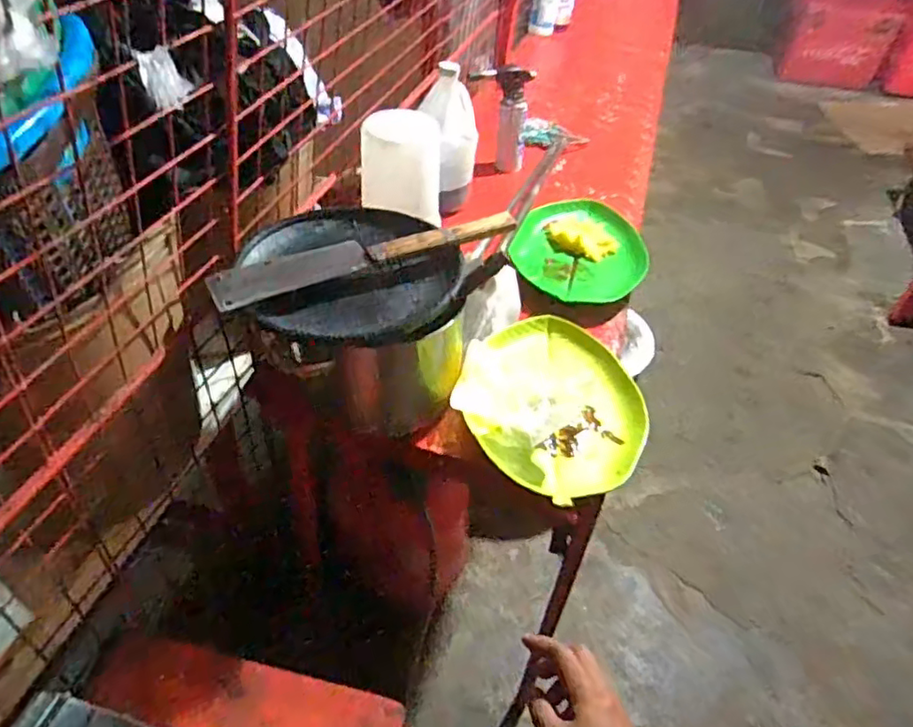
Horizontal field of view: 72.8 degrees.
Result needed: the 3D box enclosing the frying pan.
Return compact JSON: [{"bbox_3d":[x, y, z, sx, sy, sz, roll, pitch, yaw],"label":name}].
[{"bbox_3d":[-0.131,-0.126,0.824,0.294,0.056,0.296,2,43,-2],"label":"frying pan"}]

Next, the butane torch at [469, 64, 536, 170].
[{"bbox_3d":[0.097,-0.569,1.426,0.141,0.211,0.083,3,43,-1],"label":"butane torch"}]

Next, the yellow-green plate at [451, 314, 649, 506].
[{"bbox_3d":[0.135,0.059,0.915,0.282,0.052,0.325,-23,49,-25],"label":"yellow-green plate"}]

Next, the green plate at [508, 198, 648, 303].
[{"bbox_3d":[0.242,-0.222,1.216,0.260,0.043,0.334,14,44,10],"label":"green plate"}]

